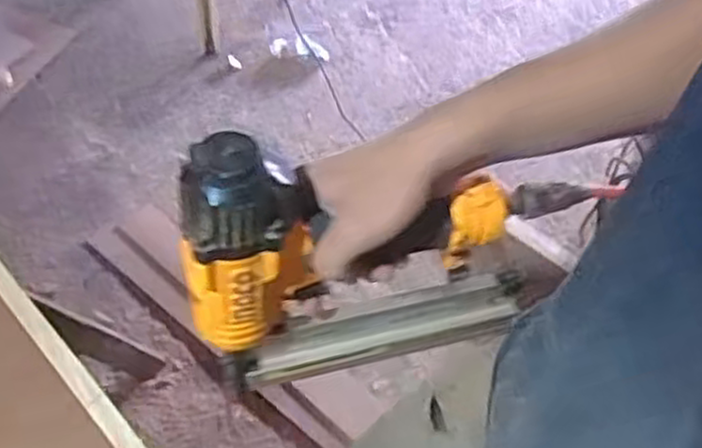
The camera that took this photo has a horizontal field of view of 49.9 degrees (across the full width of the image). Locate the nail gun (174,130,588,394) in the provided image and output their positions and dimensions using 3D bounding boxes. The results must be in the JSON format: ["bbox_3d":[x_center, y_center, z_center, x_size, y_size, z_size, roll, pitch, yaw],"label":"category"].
[{"bbox_3d":[0.022,0.016,0.495,0.252,0.217,0.061,-13,58,-13],"label":"nail gun"}]

